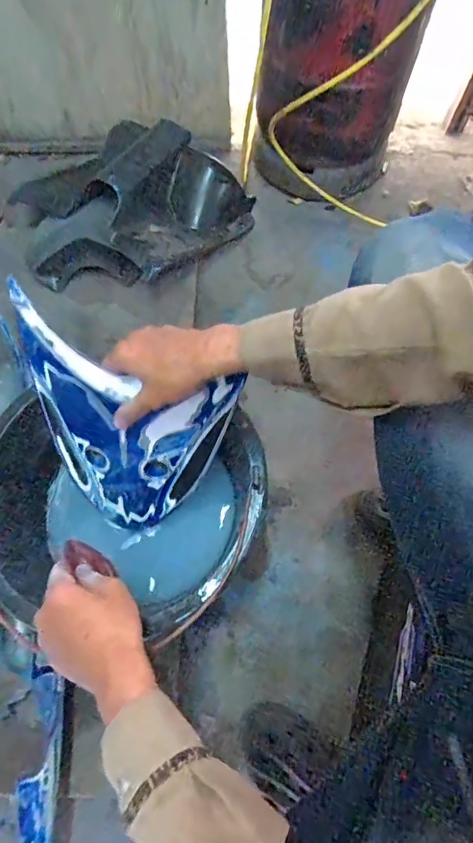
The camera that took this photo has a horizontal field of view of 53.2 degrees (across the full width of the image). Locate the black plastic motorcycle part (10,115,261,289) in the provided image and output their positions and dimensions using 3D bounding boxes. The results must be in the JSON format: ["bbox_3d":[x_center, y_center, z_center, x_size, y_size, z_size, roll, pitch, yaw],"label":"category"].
[{"bbox_3d":[-0.230,-0.426,0.927,0.487,0.159,0.276,-2,66,1],"label":"black plastic motorcycle part"}]

